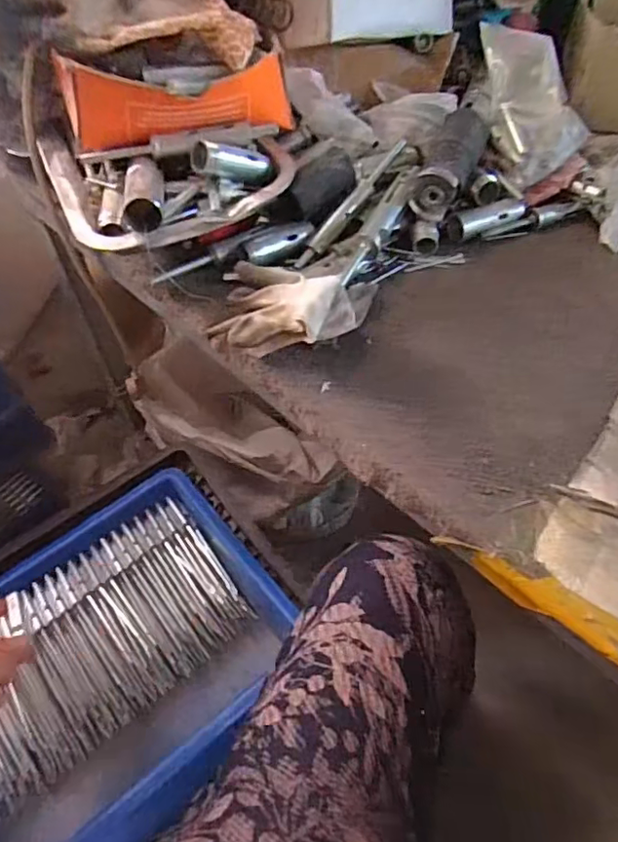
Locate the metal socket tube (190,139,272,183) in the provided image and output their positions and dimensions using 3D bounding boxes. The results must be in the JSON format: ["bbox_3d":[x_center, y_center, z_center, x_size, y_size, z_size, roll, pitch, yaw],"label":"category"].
[{"bbox_3d":[-0.059,-0.209,0.457,0.068,0.023,0.021,-7,50,-37],"label":"metal socket tube"}]

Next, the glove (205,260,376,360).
[{"bbox_3d":[-0.011,-0.090,0.421,0.123,0.049,0.081,1,55,2],"label":"glove"}]

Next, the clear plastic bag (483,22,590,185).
[{"bbox_3d":[0.213,-0.294,0.527,0.103,0.091,0.129,-16,57,-10],"label":"clear plastic bag"}]

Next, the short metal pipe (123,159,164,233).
[{"bbox_3d":[-0.128,-0.179,0.440,0.027,0.027,0.077,-8,56,-5],"label":"short metal pipe"}]

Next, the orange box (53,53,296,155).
[{"bbox_3d":[-0.102,-0.260,0.466,0.186,0.066,0.054,-14,56,-8],"label":"orange box"}]

